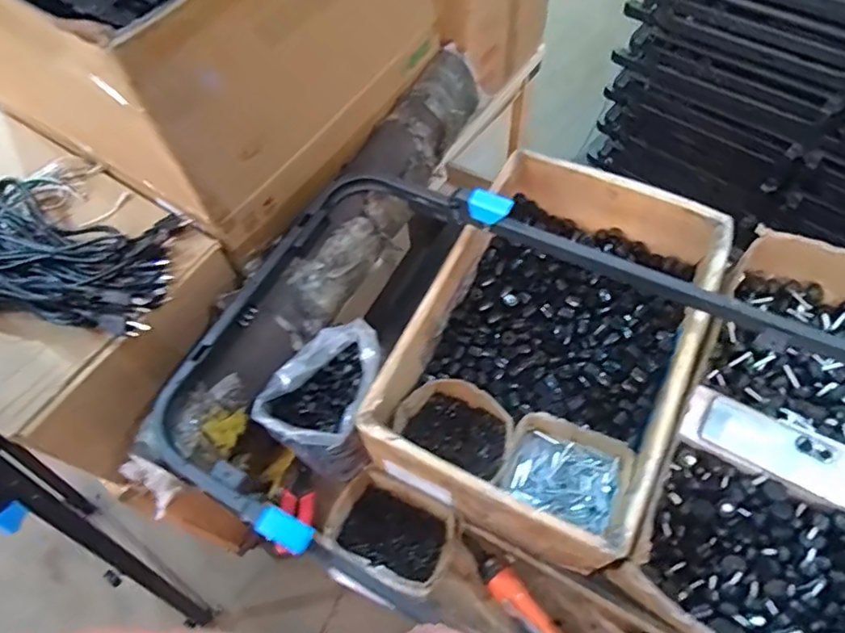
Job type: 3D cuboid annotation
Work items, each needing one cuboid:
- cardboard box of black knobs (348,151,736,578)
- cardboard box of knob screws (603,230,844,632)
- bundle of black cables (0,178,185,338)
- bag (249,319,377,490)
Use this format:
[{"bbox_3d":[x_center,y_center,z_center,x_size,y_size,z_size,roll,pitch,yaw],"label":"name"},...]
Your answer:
[{"bbox_3d":[0.191,0.038,0.828,0.353,0.142,0.533,22,64,16],"label":"cardboard box of black knobs"},{"bbox_3d":[0.508,0.166,0.750,0.338,0.128,0.587,24,65,17],"label":"cardboard box of knob screws"},{"bbox_3d":[-0.496,-0.088,0.778,0.352,0.050,0.203,9,61,10],"label":"bundle of black cables"},{"bbox_3d":[-0.118,0.125,0.823,0.136,0.160,0.192,30,67,20],"label":"bag"}]

